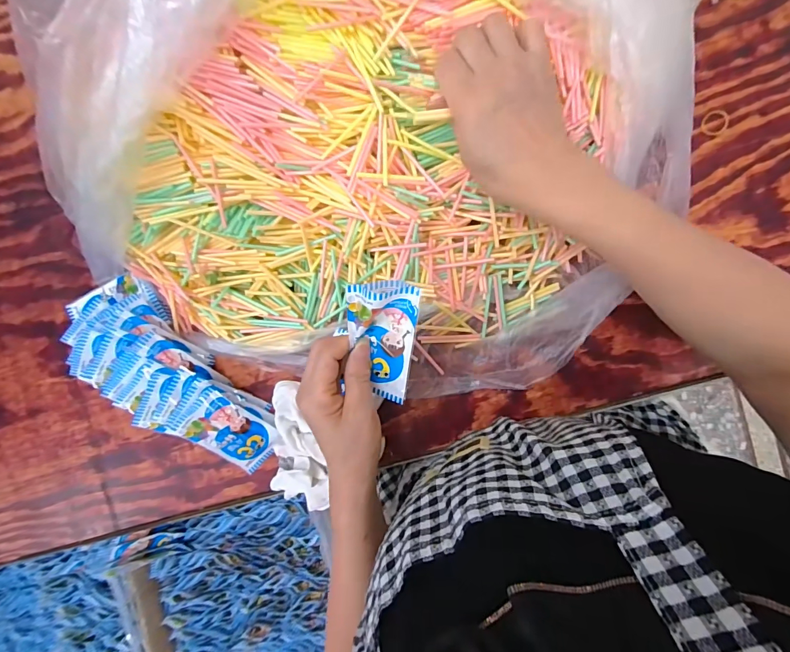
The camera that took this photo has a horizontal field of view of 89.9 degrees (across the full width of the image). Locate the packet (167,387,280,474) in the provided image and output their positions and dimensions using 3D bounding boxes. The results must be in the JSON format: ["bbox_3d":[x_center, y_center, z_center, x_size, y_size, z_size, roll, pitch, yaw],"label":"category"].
[{"bbox_3d":[-0.181,0.117,0.434,0.062,0.020,0.103,-42,114,11],"label":"packet"}]

